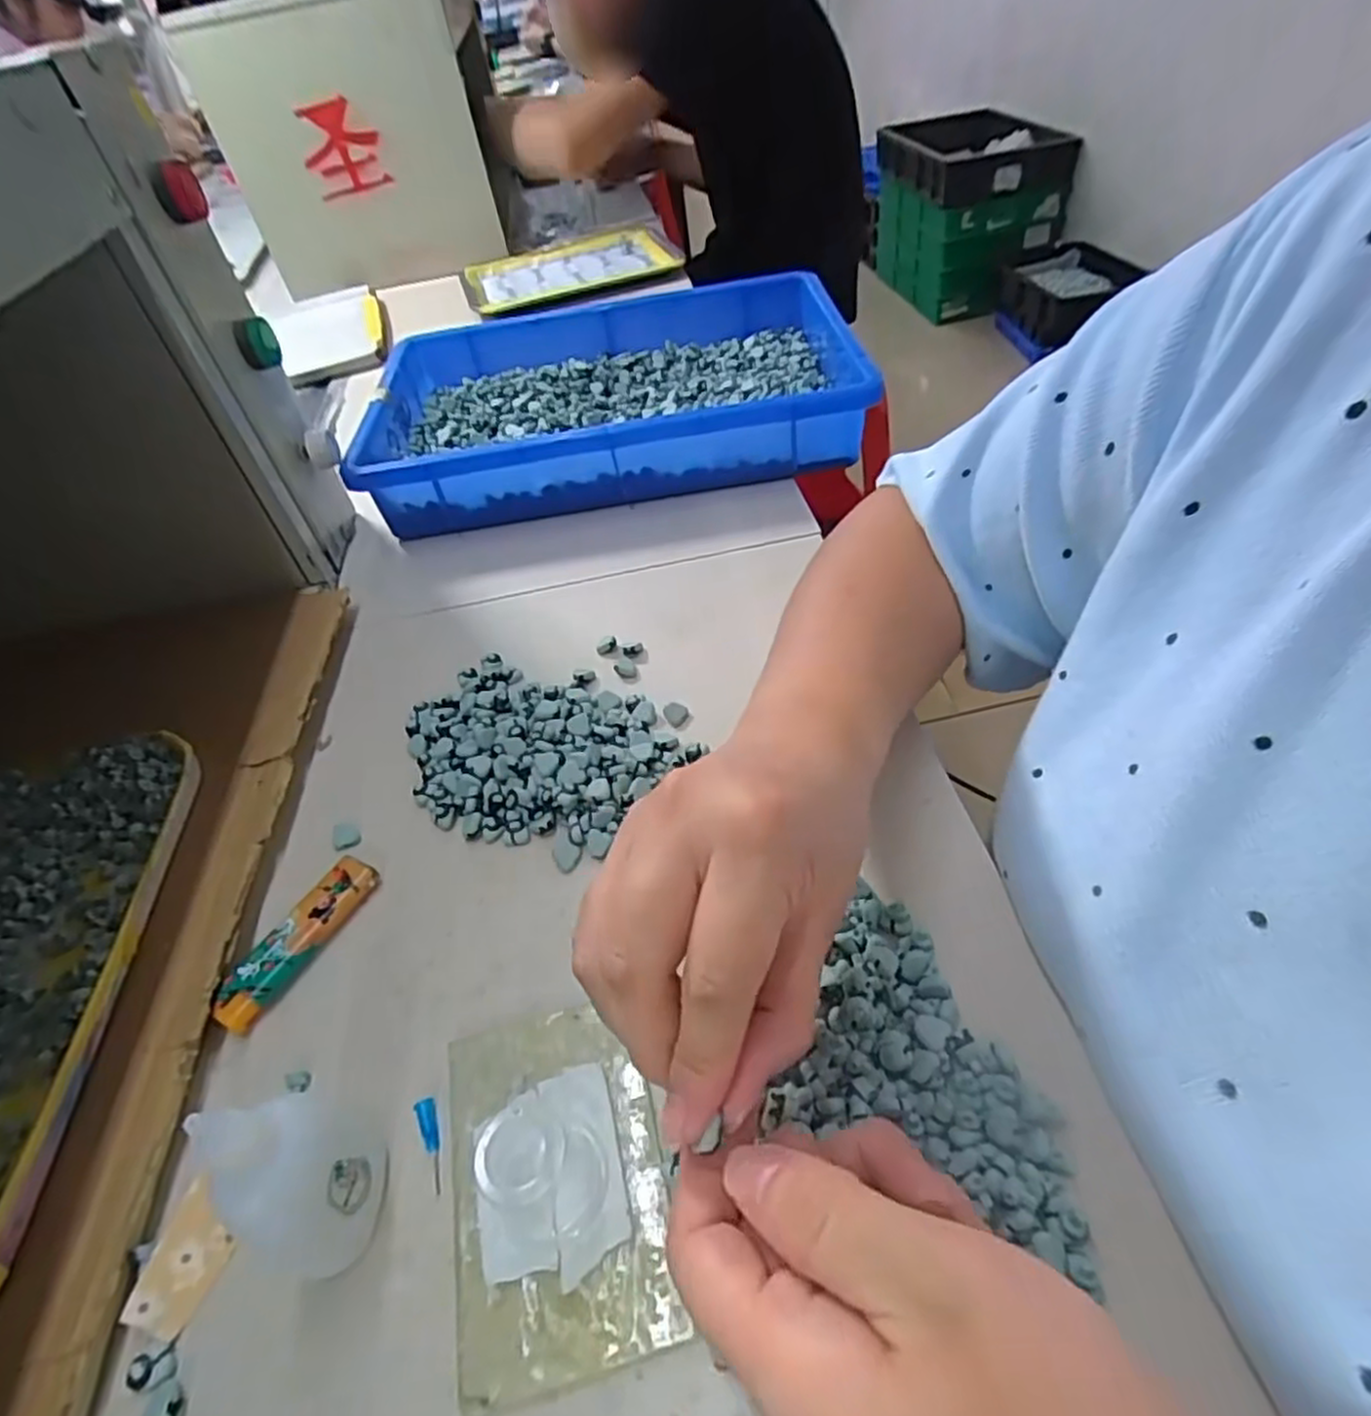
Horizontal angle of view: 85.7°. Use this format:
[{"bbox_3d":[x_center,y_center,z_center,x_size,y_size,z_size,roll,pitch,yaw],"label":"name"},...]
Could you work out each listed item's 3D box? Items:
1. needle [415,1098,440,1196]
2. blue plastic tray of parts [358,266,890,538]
[{"bbox_3d":[-0.088,0.152,0.258,0.007,0.005,0.030,-21,47,-14],"label":"needle"},{"bbox_3d":[-0.056,-0.246,0.585,0.359,0.072,0.248,-6,45,1],"label":"blue plastic tray of parts"}]

